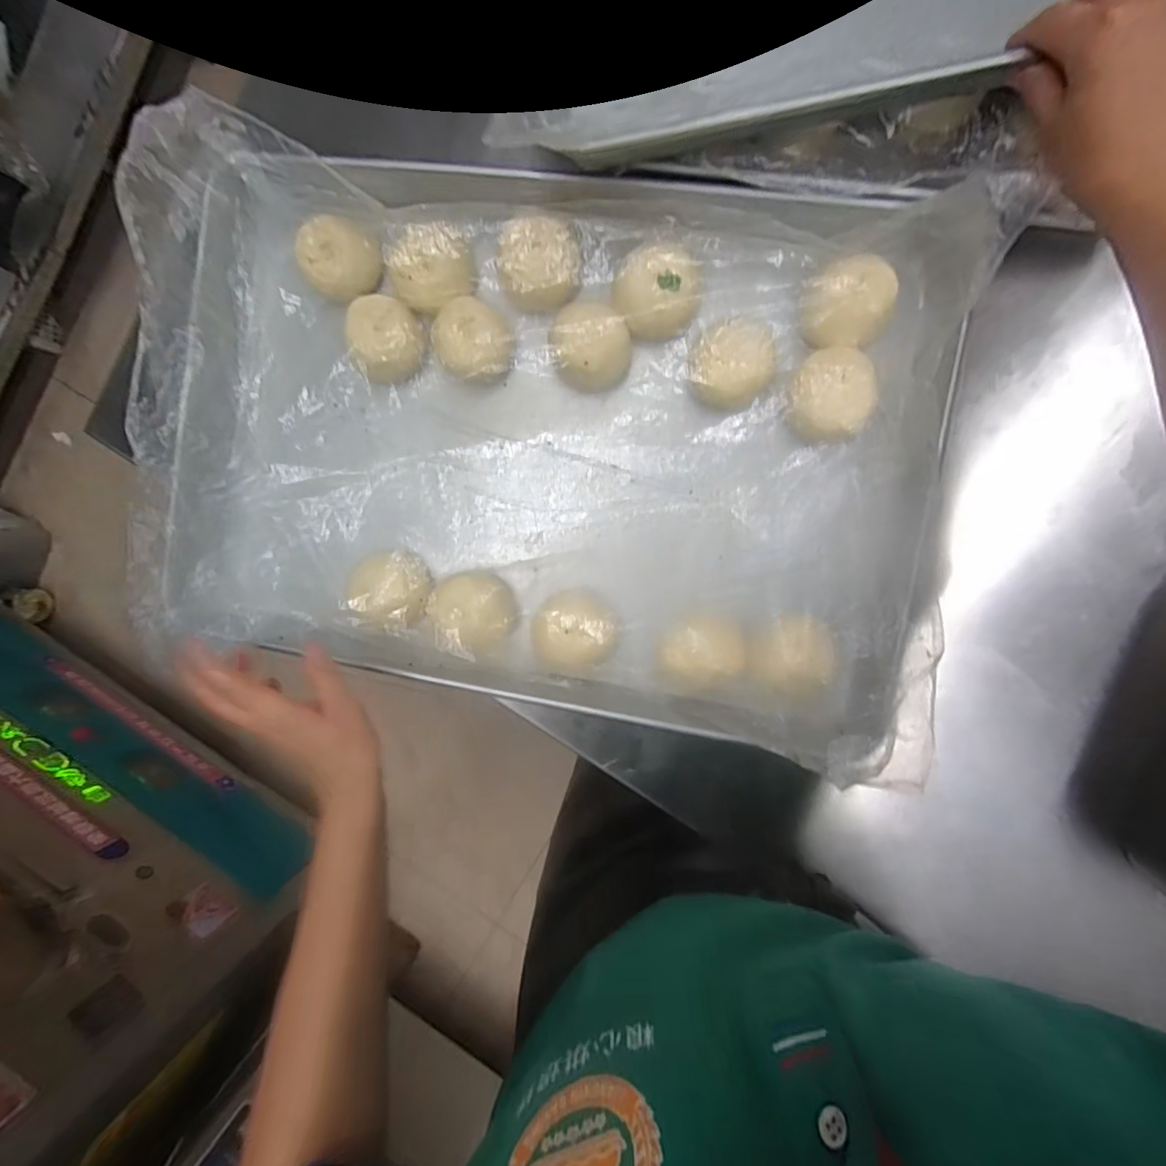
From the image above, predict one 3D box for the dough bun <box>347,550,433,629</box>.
[{"bbox_3d":[-0.163,0.005,0.458,0.066,0.031,0.063,-5,92,8],"label":"dough bun"}]

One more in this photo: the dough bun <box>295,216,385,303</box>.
[{"bbox_3d":[-0.202,-0.271,0.455,0.060,0.035,0.061,41,98,4],"label":"dough bun"}]

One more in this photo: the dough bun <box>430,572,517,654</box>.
[{"bbox_3d":[-0.092,0.023,0.454,0.064,0.036,0.065,0,93,8],"label":"dough bun"}]

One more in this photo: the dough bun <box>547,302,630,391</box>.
[{"bbox_3d":[0.006,-0.191,0.433,0.060,0.032,0.068,-10,92,9],"label":"dough bun"}]

